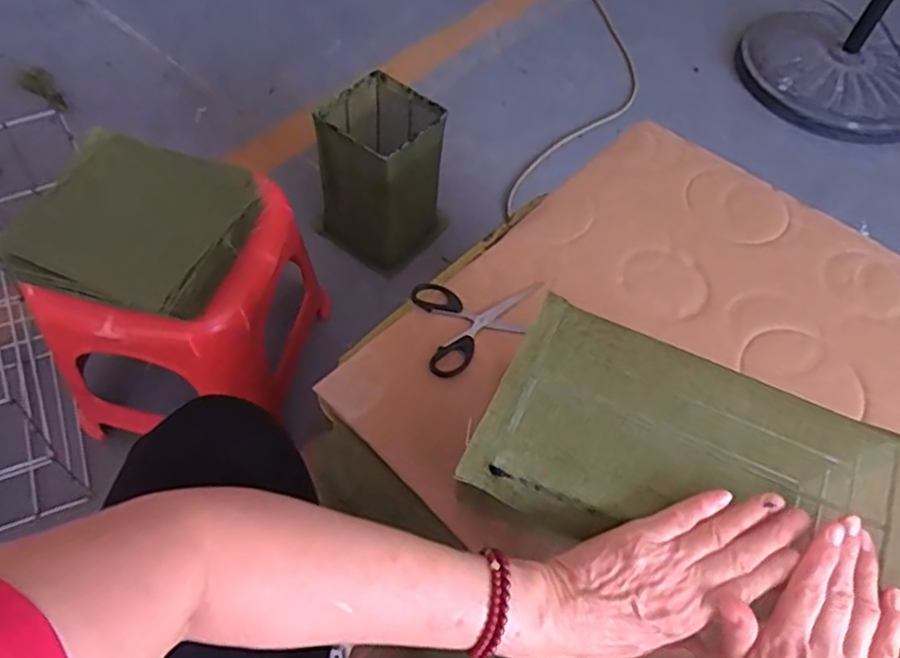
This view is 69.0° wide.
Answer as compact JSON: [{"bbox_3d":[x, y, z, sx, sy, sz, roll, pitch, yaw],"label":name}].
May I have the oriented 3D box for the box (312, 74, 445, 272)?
[{"bbox_3d":[-0.110,-0.239,1.053,0.151,0.247,0.154,35,62,17],"label":"box"}]

